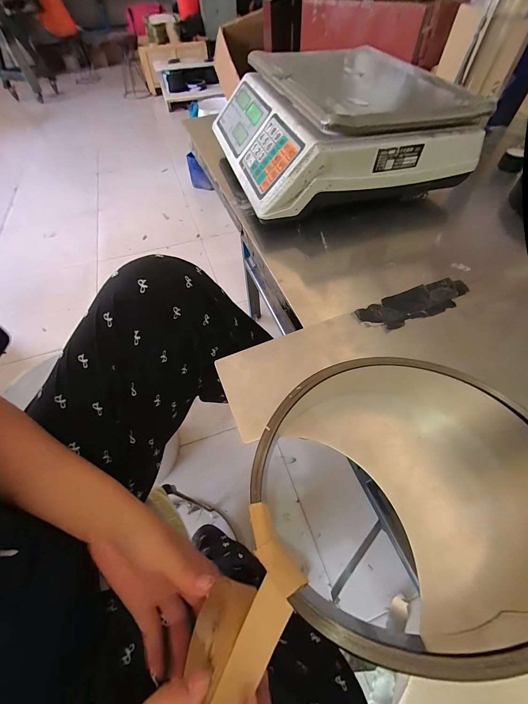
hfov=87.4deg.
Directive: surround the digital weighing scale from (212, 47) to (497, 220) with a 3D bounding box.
[{"bbox_3d":[0.098,-0.358,0.434,0.312,0.094,0.317,-14,55,-7],"label":"digital weighing scale"}]

